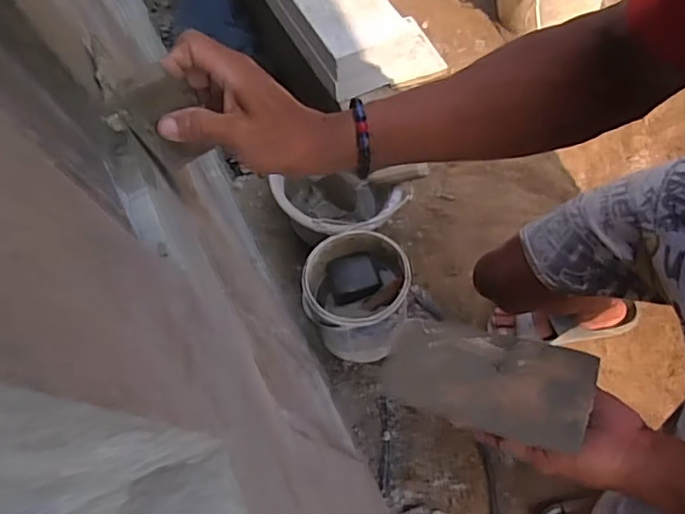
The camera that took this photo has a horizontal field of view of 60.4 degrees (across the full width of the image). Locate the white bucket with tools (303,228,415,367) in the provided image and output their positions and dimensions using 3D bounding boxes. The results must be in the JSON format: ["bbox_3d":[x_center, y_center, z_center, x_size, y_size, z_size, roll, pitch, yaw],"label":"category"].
[{"bbox_3d":[0.024,0.074,1.085,0.179,0.181,0.188,-3,67,7],"label":"white bucket with tools"}]

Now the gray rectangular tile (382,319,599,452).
[{"bbox_3d":[0.112,0.095,0.469,0.158,0.008,0.086,12,54,29],"label":"gray rectangular tile"}]

